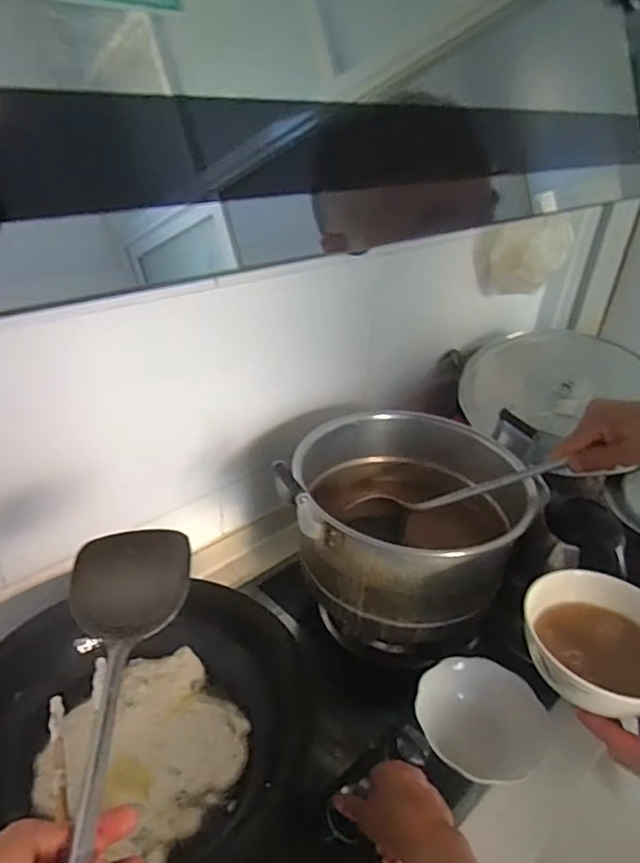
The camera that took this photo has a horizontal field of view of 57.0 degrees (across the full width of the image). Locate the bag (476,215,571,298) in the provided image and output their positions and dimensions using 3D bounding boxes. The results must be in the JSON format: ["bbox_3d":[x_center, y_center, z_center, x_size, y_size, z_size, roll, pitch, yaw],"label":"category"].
[{"bbox_3d":[0.357,-0.316,1.060,0.150,0.149,0.080,20,34,23],"label":"bag"}]

